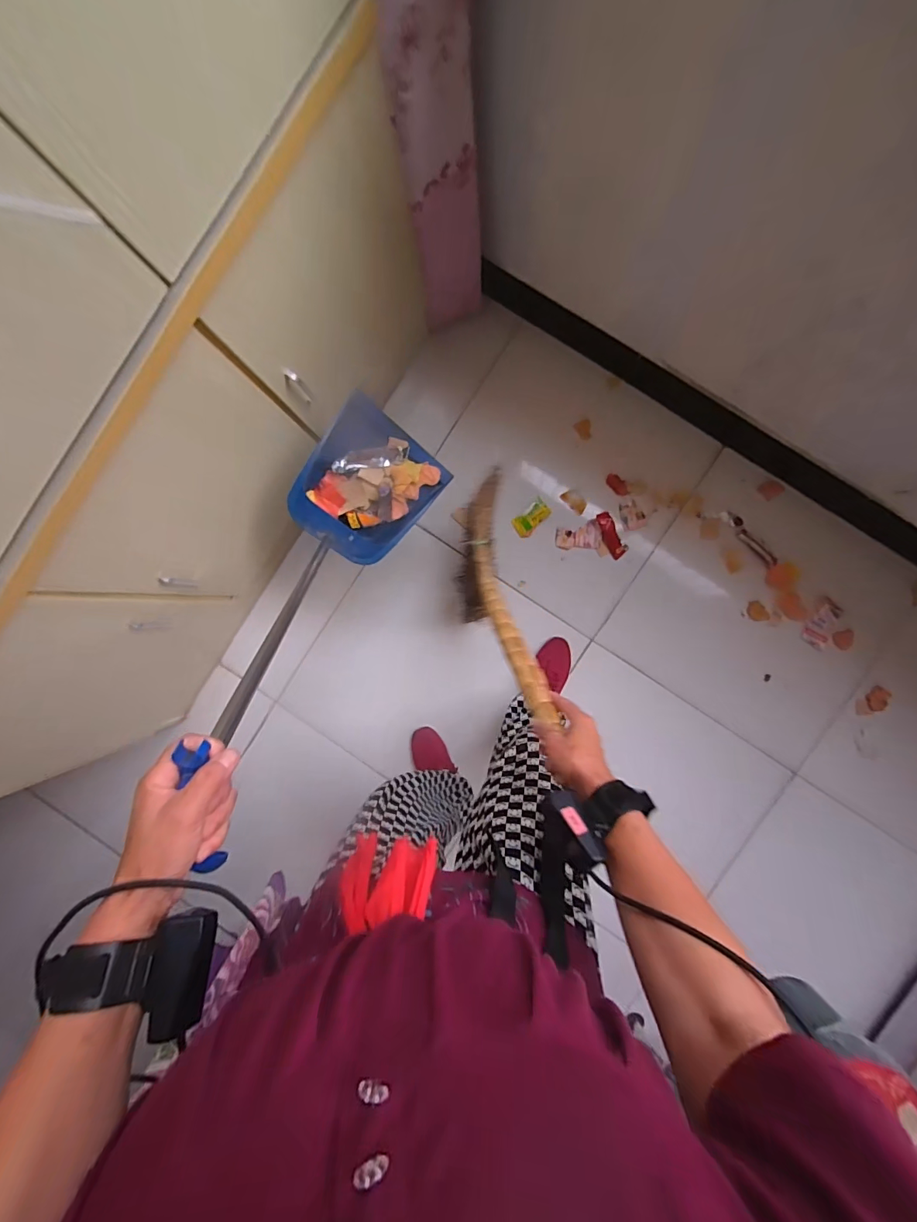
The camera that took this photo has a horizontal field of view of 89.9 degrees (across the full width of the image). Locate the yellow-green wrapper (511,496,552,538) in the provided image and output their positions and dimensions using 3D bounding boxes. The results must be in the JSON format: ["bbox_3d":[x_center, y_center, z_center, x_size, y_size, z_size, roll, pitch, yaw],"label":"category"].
[{"bbox_3d":[0.188,-0.241,1.194,0.099,0.034,0.057,-45,87,7],"label":"yellow-green wrapper"}]

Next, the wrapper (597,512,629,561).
[{"bbox_3d":[0.393,-0.195,1.184,0.044,0.018,0.123,-30,89,8],"label":"wrapper"}]

